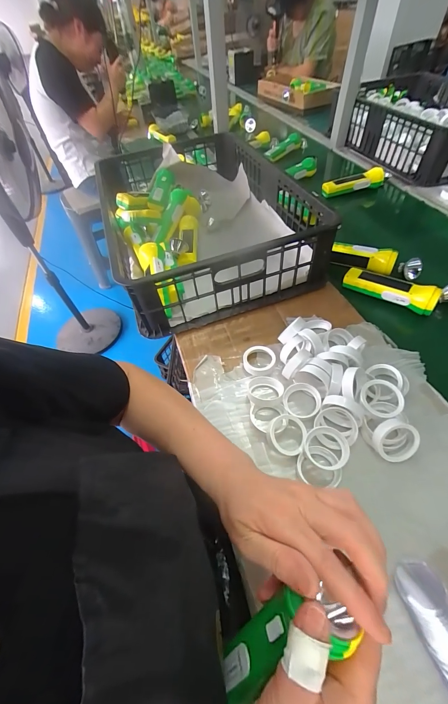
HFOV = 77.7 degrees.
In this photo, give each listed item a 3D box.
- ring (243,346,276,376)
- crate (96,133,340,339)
[{"bbox_3d":[0.058,0.015,0.460,0.052,0.012,0.052,-2,52,3],"label":"ring"},{"bbox_3d":[-0.069,-0.334,0.659,0.385,0.134,0.609,-18,53,-9],"label":"crate"}]

